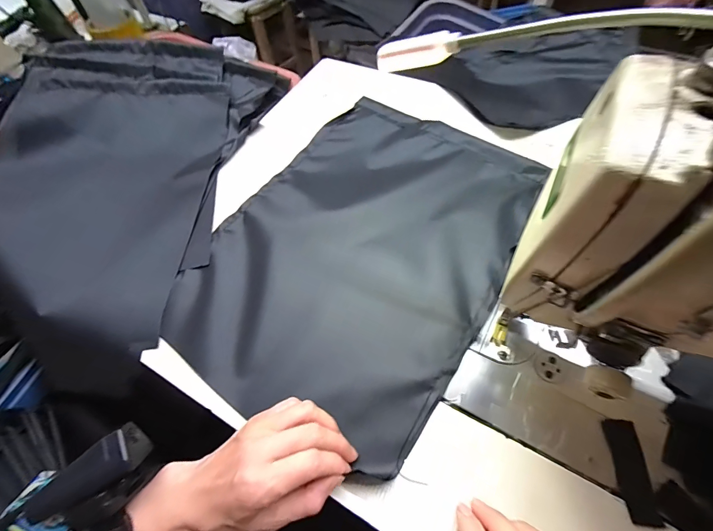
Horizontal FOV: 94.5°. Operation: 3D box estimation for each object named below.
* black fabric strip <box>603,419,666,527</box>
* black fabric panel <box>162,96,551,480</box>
[{"bbox_3d":[0.217,0.161,0.260,0.023,0.004,0.070,4,60,6],"label":"black fabric strip"},{"bbox_3d":[0.005,-0.026,0.375,0.301,0.013,0.402,31,68,20],"label":"black fabric panel"}]

